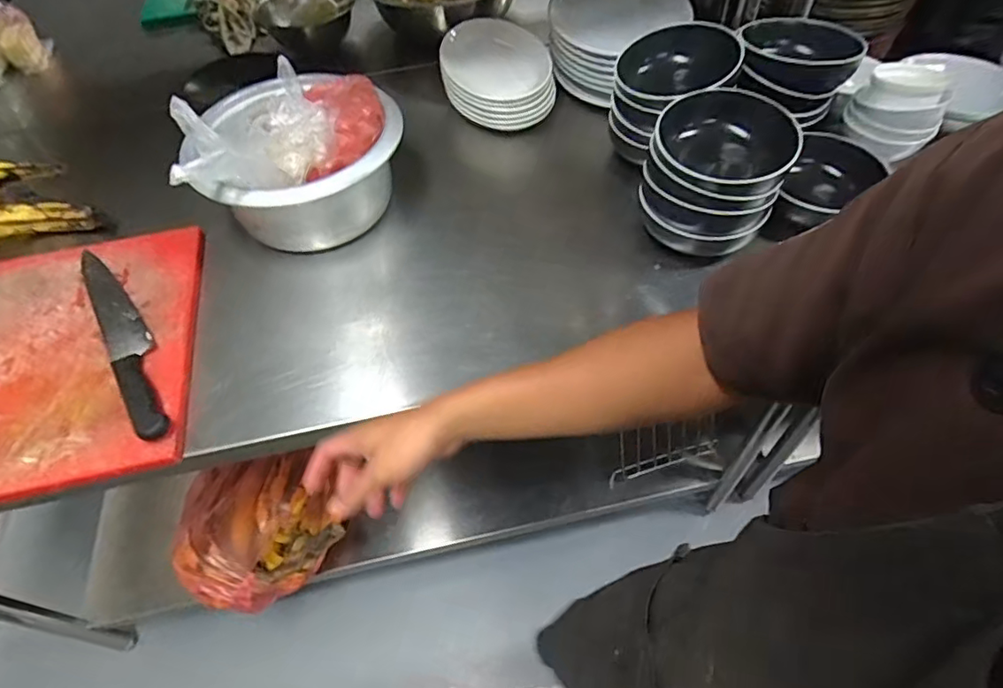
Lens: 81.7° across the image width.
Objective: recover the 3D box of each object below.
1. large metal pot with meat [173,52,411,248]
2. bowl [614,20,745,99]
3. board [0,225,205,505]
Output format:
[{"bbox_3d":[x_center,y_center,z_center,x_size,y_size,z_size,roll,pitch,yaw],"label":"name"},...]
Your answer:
[{"bbox_3d":[-0.279,-0.269,0.817,0.272,0.198,0.269,-18,55,-10],"label":"large metal pot with meat"},{"bbox_3d":[0.241,-0.374,0.806,0.158,0.073,0.159,10,55,10],"label":"bowl"},{"bbox_3d":[-0.678,0.033,0.712,0.580,0.033,0.381,-11,54,-5],"label":"board"}]

